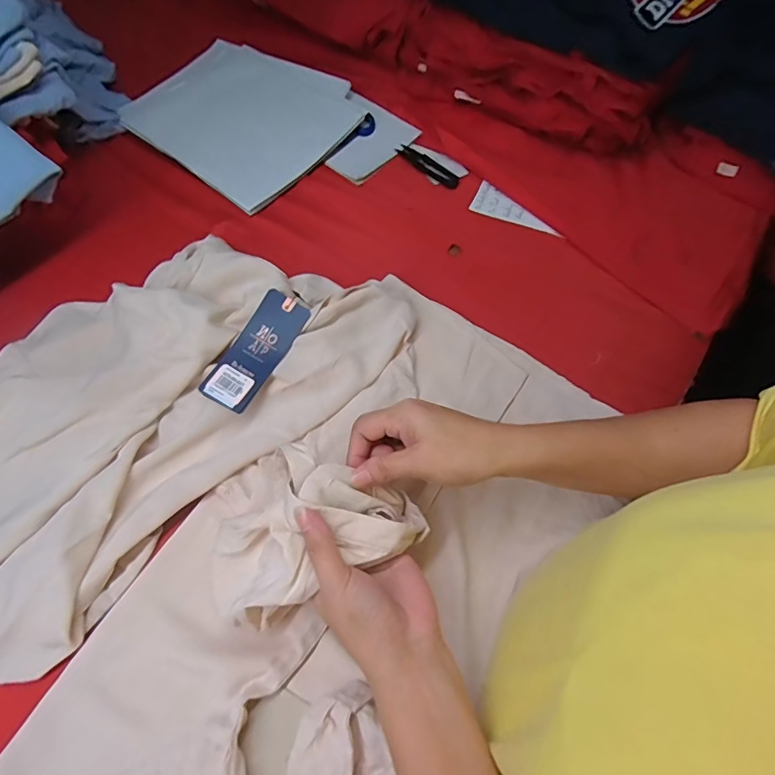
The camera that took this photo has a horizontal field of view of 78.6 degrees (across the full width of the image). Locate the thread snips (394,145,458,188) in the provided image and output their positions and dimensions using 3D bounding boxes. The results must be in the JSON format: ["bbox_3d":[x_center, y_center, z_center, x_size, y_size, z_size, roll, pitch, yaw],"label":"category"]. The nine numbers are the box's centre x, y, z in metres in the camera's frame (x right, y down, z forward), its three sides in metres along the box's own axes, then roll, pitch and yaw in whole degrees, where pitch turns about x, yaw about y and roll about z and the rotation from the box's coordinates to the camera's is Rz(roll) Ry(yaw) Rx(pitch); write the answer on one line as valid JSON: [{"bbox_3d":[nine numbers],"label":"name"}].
[{"bbox_3d":[0.054,-0.290,0.618,0.098,0.006,0.027,39,69,17],"label":"thread snips"}]

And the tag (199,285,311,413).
[{"bbox_3d":[-0.122,-0.035,0.443,0.046,0.011,0.118,32,73,1],"label":"tag"}]

